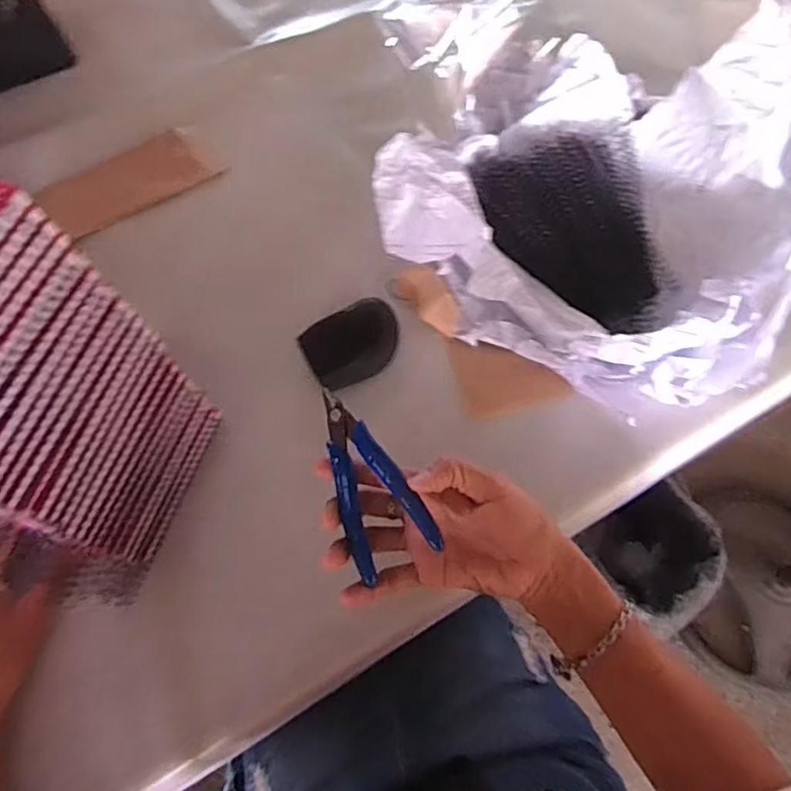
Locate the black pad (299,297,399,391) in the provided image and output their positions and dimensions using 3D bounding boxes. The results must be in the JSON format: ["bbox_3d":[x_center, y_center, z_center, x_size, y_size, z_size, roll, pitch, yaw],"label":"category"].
[{"bbox_3d":[-0.036,-0.045,0.540,0.082,0.022,0.062,-24,66,-9],"label":"black pad"}]

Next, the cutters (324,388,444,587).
[{"bbox_3d":[-0.024,0.052,0.398,0.053,0.012,0.114,-34,70,16],"label":"cutters"}]

